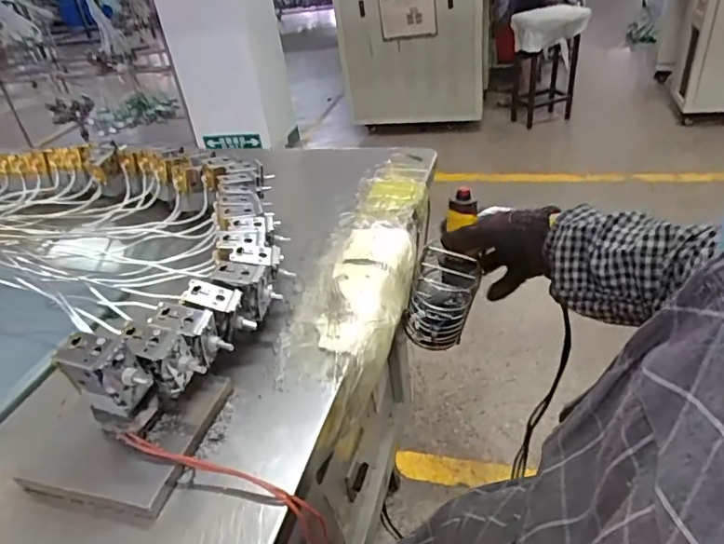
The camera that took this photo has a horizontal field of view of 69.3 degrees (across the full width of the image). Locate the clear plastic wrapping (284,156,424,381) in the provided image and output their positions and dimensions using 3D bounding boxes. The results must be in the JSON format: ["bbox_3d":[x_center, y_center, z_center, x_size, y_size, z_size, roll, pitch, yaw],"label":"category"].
[{"bbox_3d":[0.009,-0.032,0.518,0.088,0.038,0.360,7,42,11],"label":"clear plastic wrapping"}]

